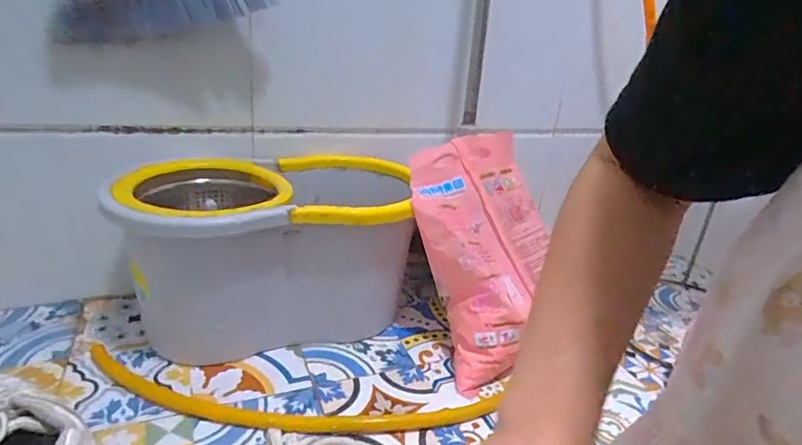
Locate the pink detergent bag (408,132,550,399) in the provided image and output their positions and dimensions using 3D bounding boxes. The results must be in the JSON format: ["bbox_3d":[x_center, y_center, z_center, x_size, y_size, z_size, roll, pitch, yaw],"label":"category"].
[{"bbox_3d":[0.136,0.036,0.738,0.230,0.340,0.071,-13,-14,-31],"label":"pink detergent bag"}]

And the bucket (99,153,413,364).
[{"bbox_3d":[-0.173,0.051,0.752,0.427,0.234,0.231,-5,25,-23],"label":"bucket"}]

